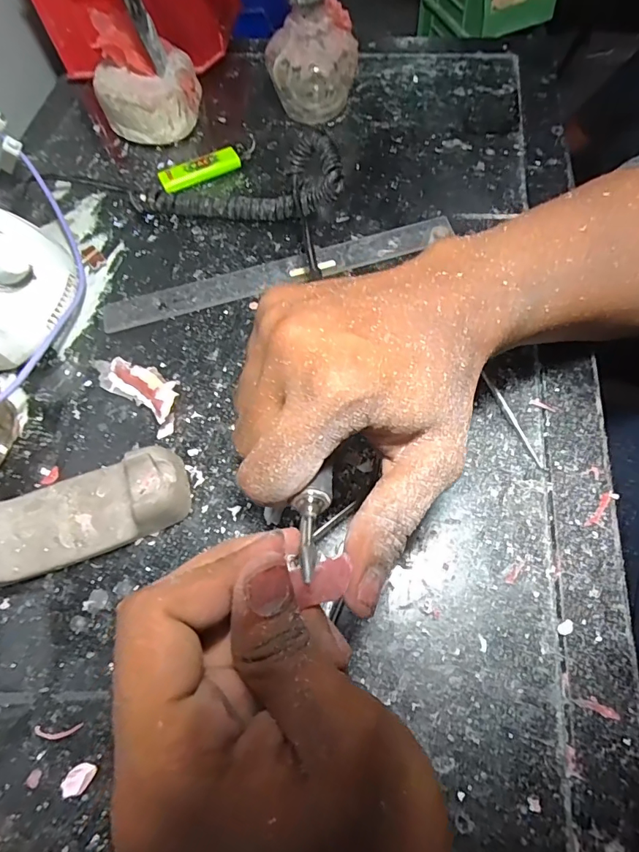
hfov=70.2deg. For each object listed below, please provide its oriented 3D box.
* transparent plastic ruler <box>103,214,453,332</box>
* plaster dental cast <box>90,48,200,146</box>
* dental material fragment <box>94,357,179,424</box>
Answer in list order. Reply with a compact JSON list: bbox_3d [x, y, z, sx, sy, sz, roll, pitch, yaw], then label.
[{"bbox_3d":[-0.029,-0.113,0.333,0.257,0.004,0.029,-16,64,-3],"label":"transparent plastic ruler"},{"bbox_3d":[-0.151,-0.294,0.411,0.087,0.040,0.069,-16,64,-4],"label":"plaster dental cast"},{"bbox_3d":[-0.114,-0.026,0.289,0.065,0.019,0.027,29,70,16],"label":"dental material fragment"}]

